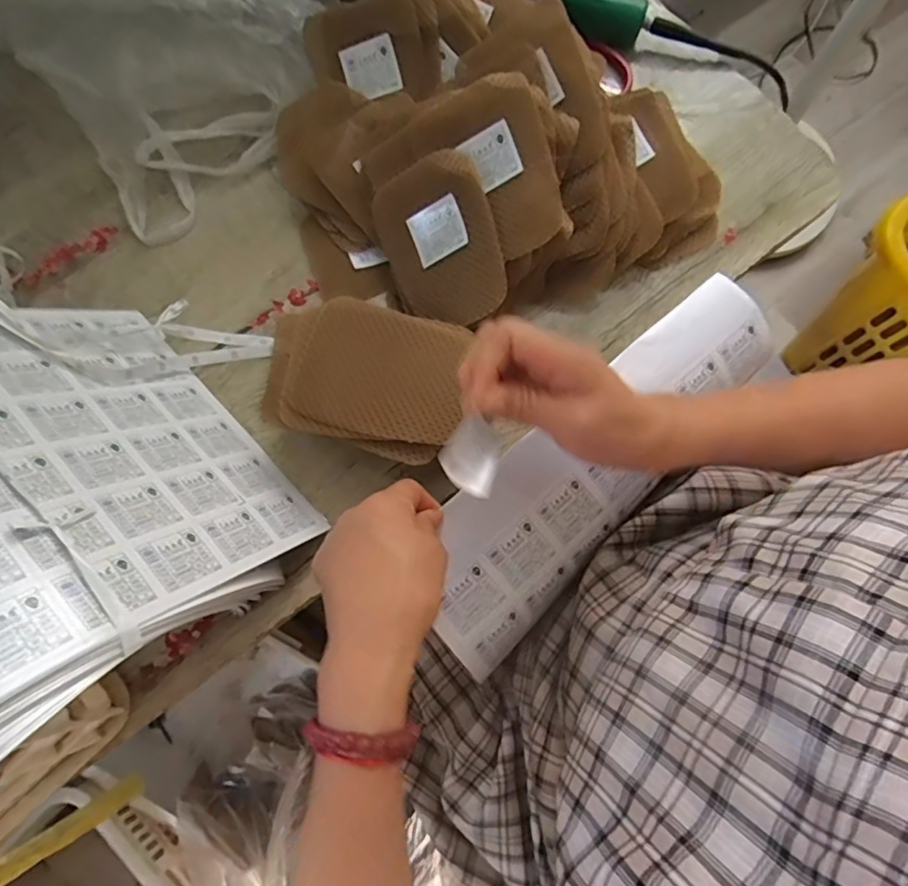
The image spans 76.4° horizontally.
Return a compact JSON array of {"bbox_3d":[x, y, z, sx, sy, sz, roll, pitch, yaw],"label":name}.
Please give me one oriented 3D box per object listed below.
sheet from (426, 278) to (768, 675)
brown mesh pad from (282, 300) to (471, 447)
[{"bbox_3d":[0.101,0.006,0.409,0.090,0.032,0.331,41,79,10],"label":"sheet"},{"bbox_3d":[-0.051,-0.053,0.413,0.119,0.007,0.093,15,76,5],"label":"brown mesh pad"}]

